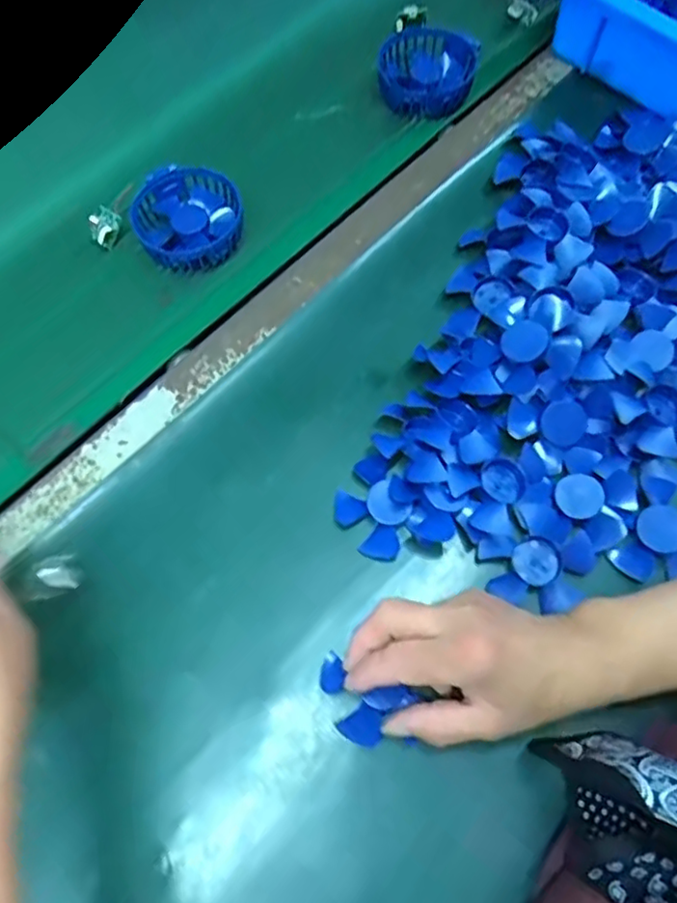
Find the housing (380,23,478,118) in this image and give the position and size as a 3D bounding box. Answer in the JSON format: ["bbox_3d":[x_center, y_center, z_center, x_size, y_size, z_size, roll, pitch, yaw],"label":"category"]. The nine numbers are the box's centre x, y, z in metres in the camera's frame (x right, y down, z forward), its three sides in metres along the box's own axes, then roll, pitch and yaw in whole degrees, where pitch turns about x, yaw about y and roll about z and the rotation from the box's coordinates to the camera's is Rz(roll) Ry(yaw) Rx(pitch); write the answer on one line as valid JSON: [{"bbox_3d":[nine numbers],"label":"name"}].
[{"bbox_3d":[0.083,-0.358,0.604,0.087,0.035,0.099,27,69,13],"label":"housing"}]

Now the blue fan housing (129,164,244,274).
[{"bbox_3d":[-0.128,-0.197,0.538,0.087,0.030,0.103,-23,67,-9],"label":"blue fan housing"}]

